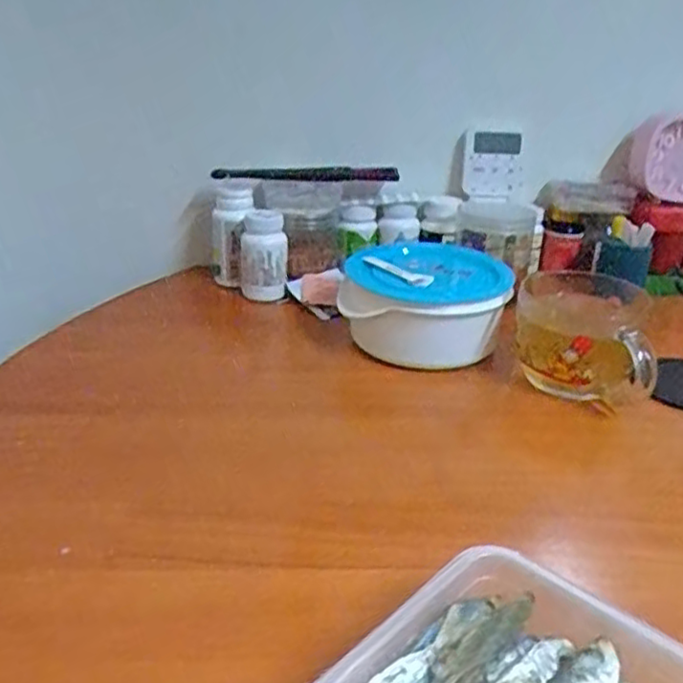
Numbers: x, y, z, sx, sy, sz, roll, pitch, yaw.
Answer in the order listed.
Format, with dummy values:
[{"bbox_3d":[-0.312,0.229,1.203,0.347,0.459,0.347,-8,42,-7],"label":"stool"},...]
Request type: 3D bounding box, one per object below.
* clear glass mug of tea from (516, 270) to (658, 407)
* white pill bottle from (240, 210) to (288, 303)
[{"bbox_3d":[0.209,-0.003,0.605,0.108,0.085,0.130,8,26,14],"label":"clear glass mug of tea"},{"bbox_3d":[-0.085,-0.092,0.760,0.048,0.092,0.046,0,25,-4],"label":"white pill bottle"}]

